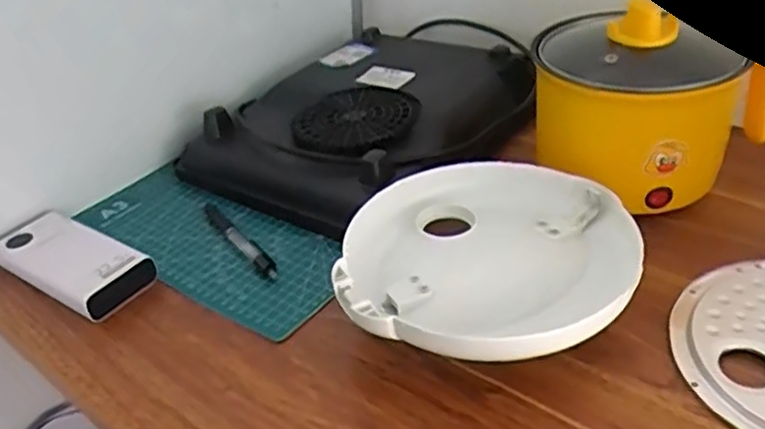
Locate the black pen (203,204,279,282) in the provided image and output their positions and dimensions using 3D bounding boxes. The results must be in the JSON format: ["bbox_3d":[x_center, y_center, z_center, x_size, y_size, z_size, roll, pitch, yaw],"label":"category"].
[{"bbox_3d":[-0.127,0.018,0.581,0.015,0.010,0.144,-25,38,-27],"label":"black pen"}]

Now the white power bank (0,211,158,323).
[{"bbox_3d":[-0.262,0.039,0.561,0.146,0.030,0.068,20,42,34],"label":"white power bank"}]

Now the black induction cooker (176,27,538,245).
[{"bbox_3d":[-0.012,-0.104,0.690,0.242,0.060,0.308,20,41,33],"label":"black induction cooker"}]

